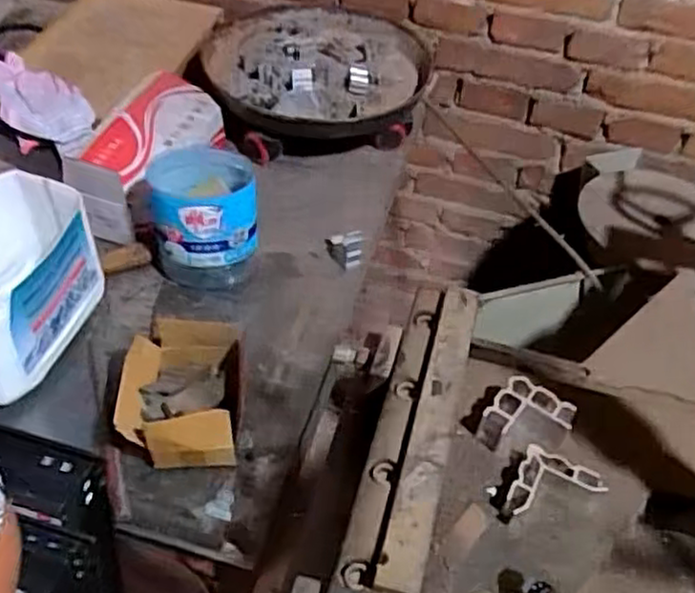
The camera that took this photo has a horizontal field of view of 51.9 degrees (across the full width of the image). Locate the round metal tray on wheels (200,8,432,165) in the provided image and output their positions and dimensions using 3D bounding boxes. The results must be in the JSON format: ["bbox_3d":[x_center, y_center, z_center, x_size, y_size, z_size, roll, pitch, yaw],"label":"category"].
[{"bbox_3d":[-0.049,-0.333,1.082,0.338,0.084,0.308,6,51,2],"label":"round metal tray on wheels"}]

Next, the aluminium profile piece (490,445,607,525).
[{"bbox_3d":[0.135,0.127,0.504,0.072,0.022,0.048,-7,47,-12],"label":"aluminium profile piece"}]

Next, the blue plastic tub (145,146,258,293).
[{"bbox_3d":[-0.173,-0.097,0.862,0.120,0.149,0.134,-6,47,-11],"label":"blue plastic tub"}]

